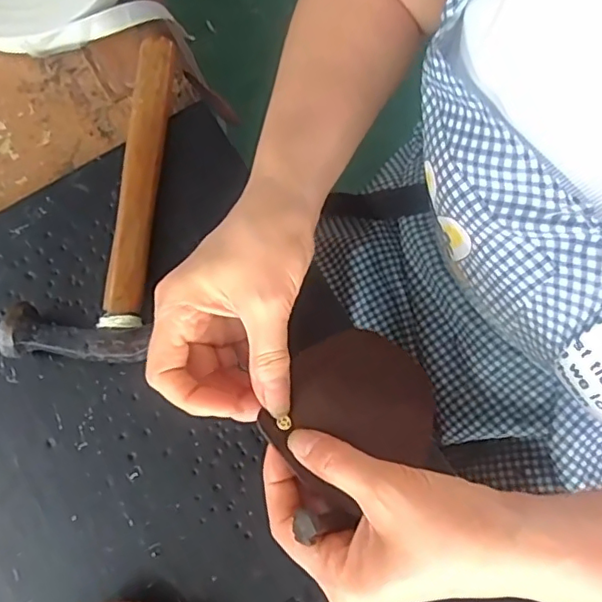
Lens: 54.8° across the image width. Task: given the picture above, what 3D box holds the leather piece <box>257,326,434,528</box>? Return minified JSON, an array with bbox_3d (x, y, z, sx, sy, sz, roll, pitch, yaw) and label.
[{"bbox_3d":[0.029,0.063,0.324,0.080,0.017,0.100,44,52,12],"label":"leather piece"}]

